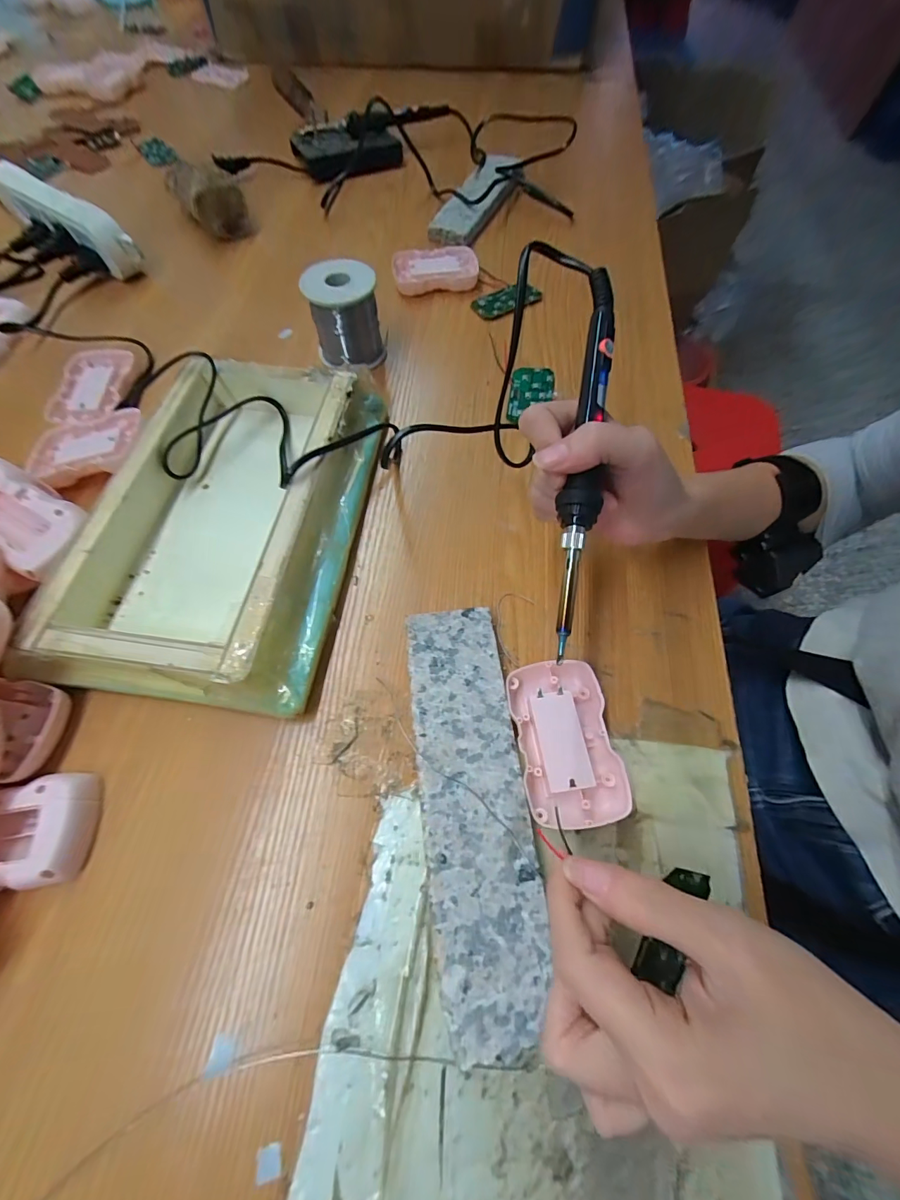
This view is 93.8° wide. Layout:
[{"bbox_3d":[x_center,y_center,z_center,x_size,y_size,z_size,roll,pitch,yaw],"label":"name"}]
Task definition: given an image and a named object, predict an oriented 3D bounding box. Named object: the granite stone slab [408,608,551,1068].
[{"bbox_3d":[0.012,0.104,0.232,0.055,0.018,0.207,-7,65,-5],"label":"granite stone slab"}]

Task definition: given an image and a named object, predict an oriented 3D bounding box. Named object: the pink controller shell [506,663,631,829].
[{"bbox_3d":[0.065,0.080,0.242,0.053,0.016,0.087,-6,65,-4],"label":"pink controller shell"}]

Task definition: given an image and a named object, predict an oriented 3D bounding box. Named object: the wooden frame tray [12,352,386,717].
[{"bbox_3d":[-0.148,-0.060,0.295,0.161,0.044,0.259,9,64,3],"label":"wooden frame tray"}]

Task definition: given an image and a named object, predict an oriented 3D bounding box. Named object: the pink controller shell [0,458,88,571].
[{"bbox_3d":[-0.282,-0.055,0.274,0.081,0.017,0.049,33,78,-6],"label":"pink controller shell"}]

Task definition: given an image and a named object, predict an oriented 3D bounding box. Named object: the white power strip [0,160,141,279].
[{"bbox_3d":[-0.408,-0.400,0.444,0.196,0.052,0.027,32,68,13],"label":"white power strip"}]

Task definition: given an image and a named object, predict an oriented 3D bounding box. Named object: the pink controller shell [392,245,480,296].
[{"bbox_3d":[-0.016,-0.354,0.451,0.088,0.020,0.056,-5,65,-4],"label":"pink controller shell"}]

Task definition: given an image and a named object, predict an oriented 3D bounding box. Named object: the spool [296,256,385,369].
[{"bbox_3d":[-0.093,-0.252,0.377,0.058,0.067,0.058,1,64,-1],"label":"spool"}]

